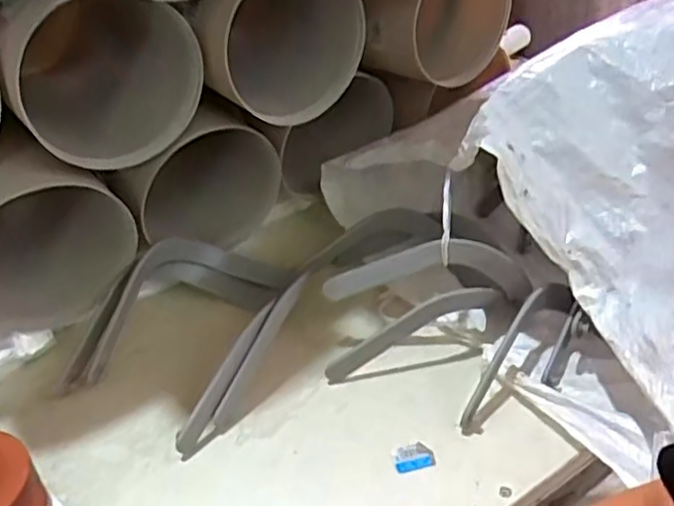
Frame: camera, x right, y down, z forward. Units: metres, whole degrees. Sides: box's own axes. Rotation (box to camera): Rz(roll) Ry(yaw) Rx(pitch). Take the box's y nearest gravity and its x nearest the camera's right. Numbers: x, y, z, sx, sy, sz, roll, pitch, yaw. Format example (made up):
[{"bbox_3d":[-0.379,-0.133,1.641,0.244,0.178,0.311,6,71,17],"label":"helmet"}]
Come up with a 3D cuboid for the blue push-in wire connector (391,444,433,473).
[{"bbox_3d":[0.059,0.162,0.532,0.030,0.004,0.022,-11,35,-10],"label":"blue push-in wire connector"}]

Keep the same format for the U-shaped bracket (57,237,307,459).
[{"bbox_3d":[-0.135,0.057,0.649,0.181,0.064,0.242,14,39,25],"label":"U-shaped bracket"}]

